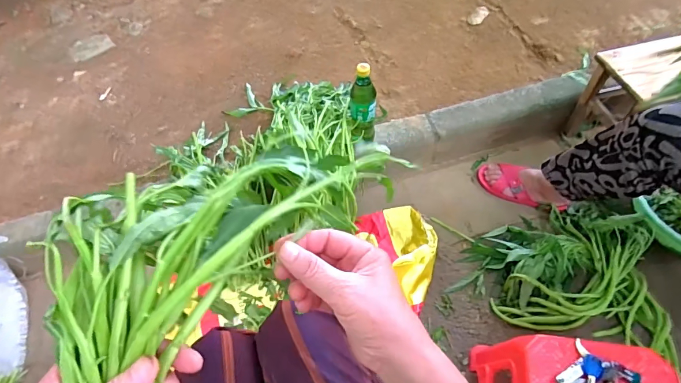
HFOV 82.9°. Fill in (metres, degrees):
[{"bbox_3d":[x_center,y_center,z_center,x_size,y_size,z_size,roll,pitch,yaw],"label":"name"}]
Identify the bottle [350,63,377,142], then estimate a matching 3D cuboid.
[{"bbox_3d":[0.057,-0.207,0.956,0.066,0.236,0.053,-9,55,-1],"label":"bottle"}]

